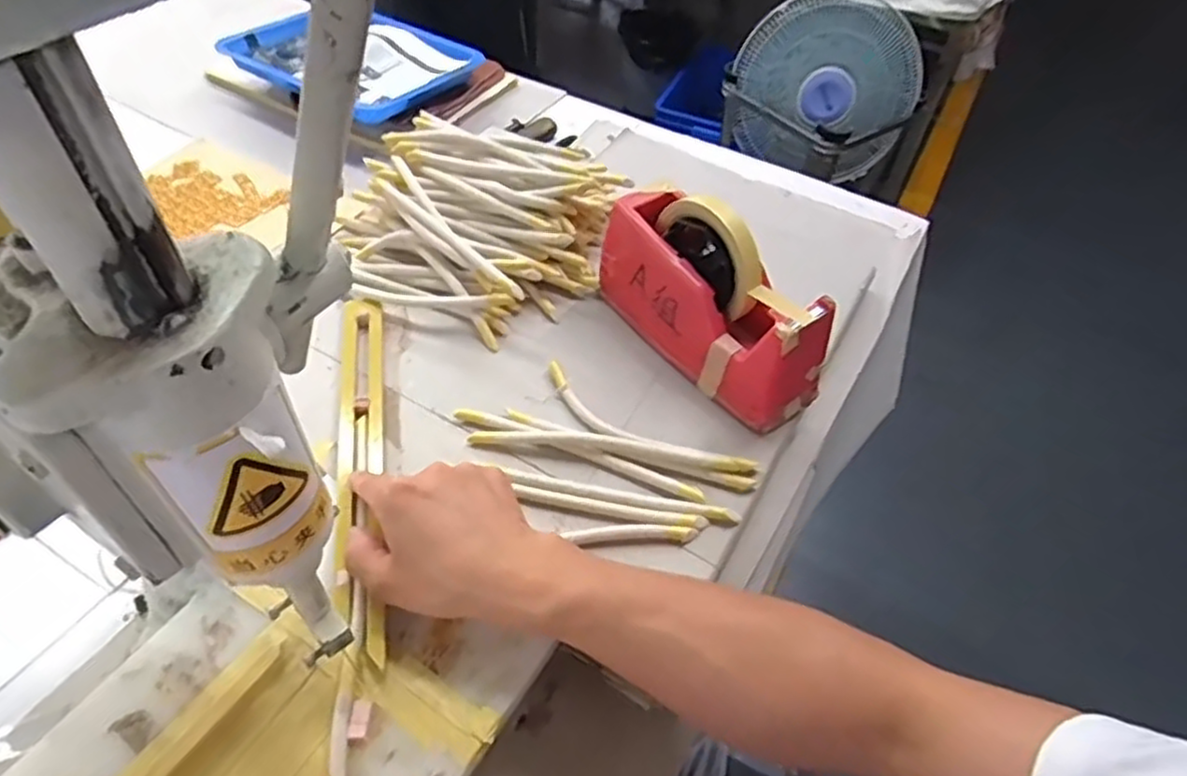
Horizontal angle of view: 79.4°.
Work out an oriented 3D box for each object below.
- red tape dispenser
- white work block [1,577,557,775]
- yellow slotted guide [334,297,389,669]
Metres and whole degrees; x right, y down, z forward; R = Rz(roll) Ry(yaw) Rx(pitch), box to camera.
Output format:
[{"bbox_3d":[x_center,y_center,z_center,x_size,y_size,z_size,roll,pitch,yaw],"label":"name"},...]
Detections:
[{"bbox_3d":[0.086,-0.073,0.554,0.065,0.116,0.205,-32,59,-28],"label":"red tape dispenser"},{"bbox_3d":[-0.187,0.202,0.376,0.197,0.019,0.272,28,53,19],"label":"white work block"},{"bbox_3d":[-0.163,0.042,0.504,0.031,0.011,0.302,-7,49,-10],"label":"yellow slotted guide"}]

